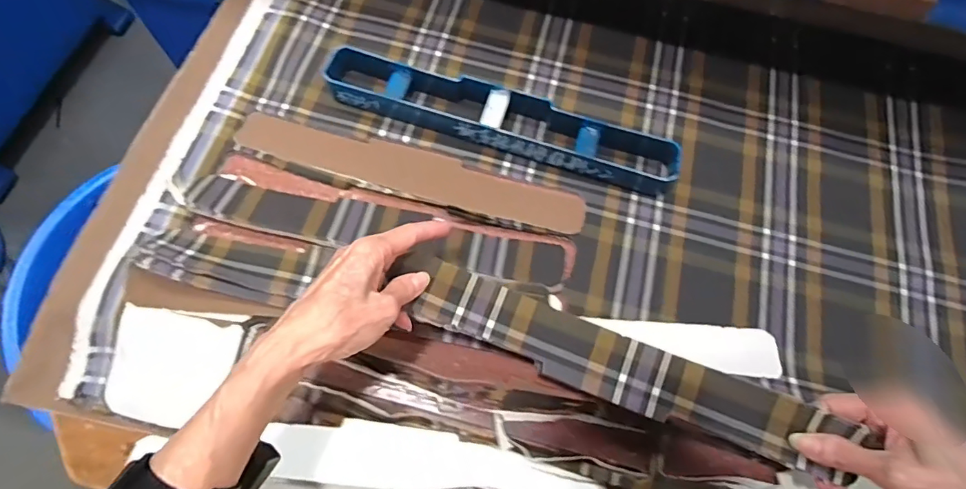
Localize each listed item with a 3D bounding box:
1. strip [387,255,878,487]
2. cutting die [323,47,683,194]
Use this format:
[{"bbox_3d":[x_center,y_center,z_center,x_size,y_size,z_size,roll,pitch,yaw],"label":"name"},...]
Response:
[{"bbox_3d":[0.097,0.090,0.374,0.344,0.024,0.048,21,71,6],"label":"strip"},{"bbox_3d":[0.019,-0.128,0.504,0.361,0.035,0.066,15,68,3],"label":"cutting die"}]

